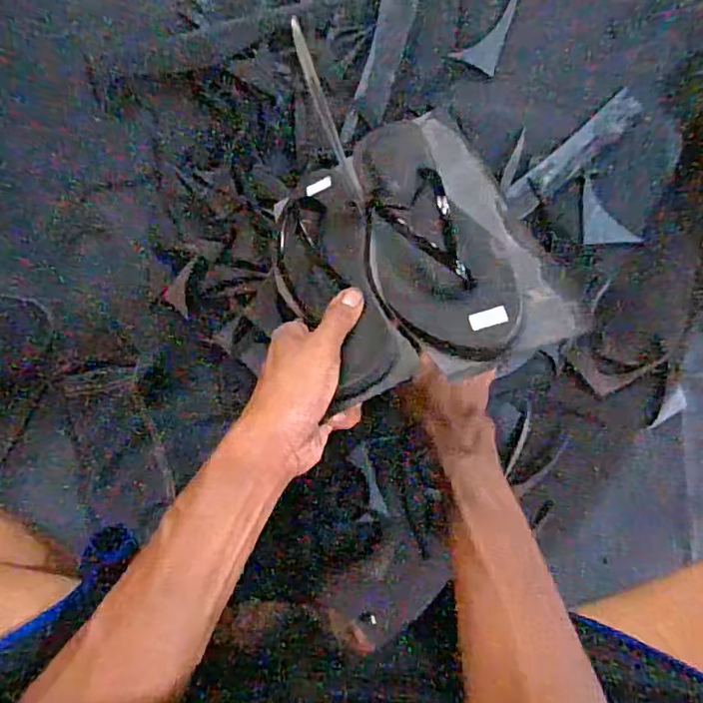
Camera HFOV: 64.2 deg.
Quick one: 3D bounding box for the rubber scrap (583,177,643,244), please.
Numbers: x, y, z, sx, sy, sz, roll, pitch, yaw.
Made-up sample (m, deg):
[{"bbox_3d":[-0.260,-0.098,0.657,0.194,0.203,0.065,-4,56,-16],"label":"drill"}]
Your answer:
[{"bbox_3d":[0.243,-0.125,0.550,0.076,0.006,0.037,44,95,-6],"label":"rubber scrap"}]

